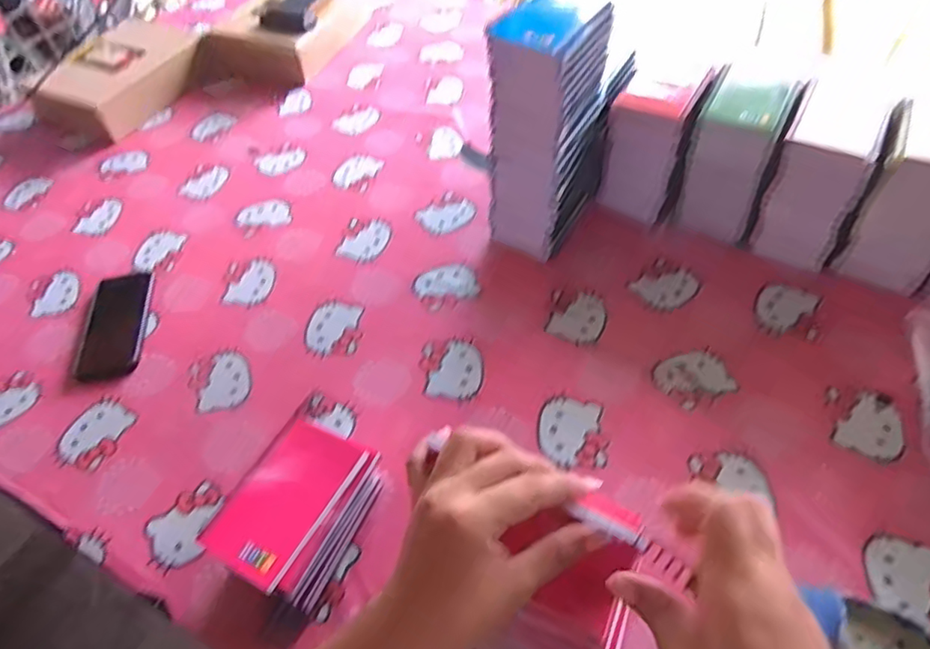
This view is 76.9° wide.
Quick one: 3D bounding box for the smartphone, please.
[{"bbox_3d":[-0.453,-0.001,0.761,0.081,0.015,0.170,-12,51,-5],"label":"smartphone"}]

